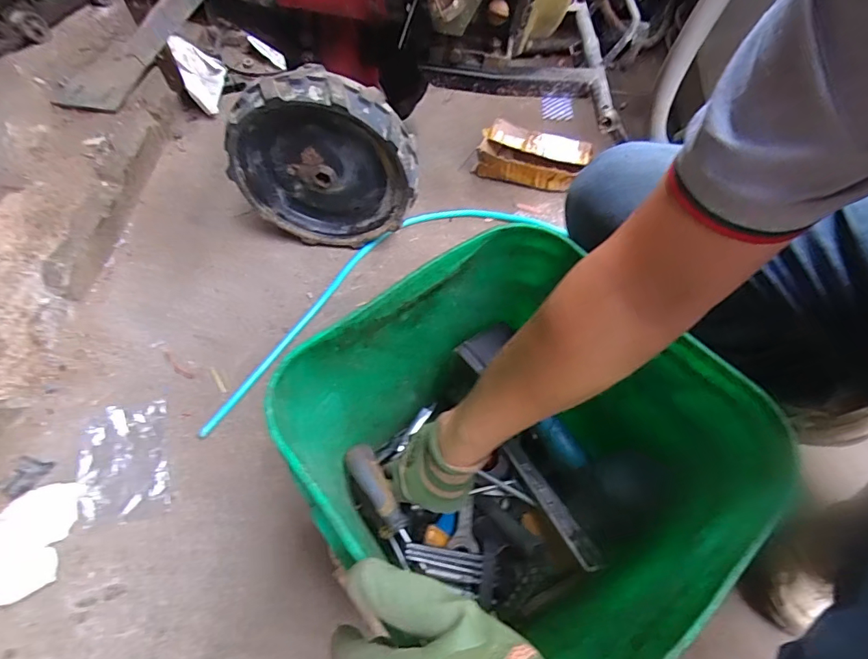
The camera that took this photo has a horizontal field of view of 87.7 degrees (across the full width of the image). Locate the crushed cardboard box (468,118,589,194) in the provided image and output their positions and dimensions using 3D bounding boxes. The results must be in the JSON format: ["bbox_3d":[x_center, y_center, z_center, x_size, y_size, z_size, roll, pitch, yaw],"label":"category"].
[{"bbox_3d":[0.189,-0.337,0.905,0.204,0.073,0.106,18,62,11],"label":"crushed cardboard box"}]

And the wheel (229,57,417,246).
[{"bbox_3d":[-0.171,-0.253,0.728,0.290,0.293,0.067,5,60,3],"label":"wheel"}]

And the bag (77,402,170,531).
[{"bbox_3d":[-0.427,0.179,0.619,0.110,0.023,0.163,-16,61,-8],"label":"bag"}]

